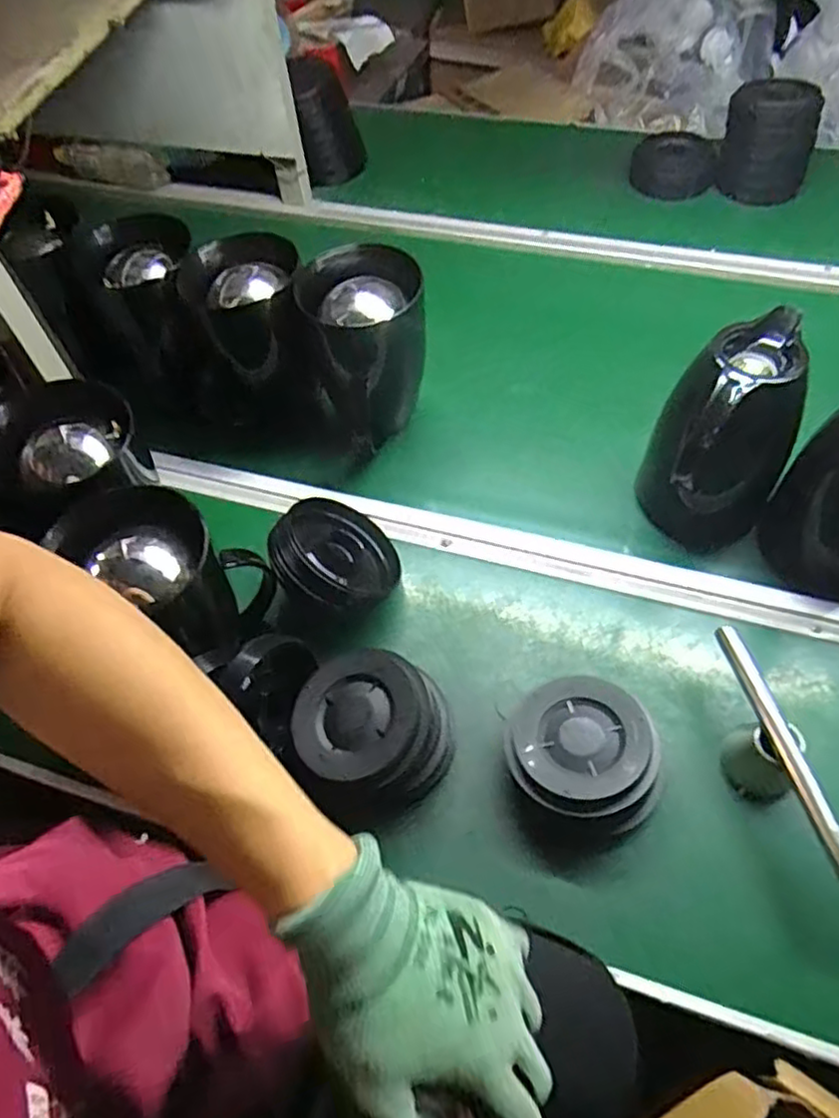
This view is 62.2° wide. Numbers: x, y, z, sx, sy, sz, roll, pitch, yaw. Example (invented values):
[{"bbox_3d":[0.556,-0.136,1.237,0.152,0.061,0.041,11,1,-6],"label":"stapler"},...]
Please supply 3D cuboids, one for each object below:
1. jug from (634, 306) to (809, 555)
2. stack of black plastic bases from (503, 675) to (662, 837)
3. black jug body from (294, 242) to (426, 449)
[{"bbox_3d":[0.285,-0.109,0.670,0.125,0.209,0.131,-2,58,3],"label":"jug"},{"bbox_3d":[0.133,0.164,0.580,0.119,0.058,0.127,0,59,5],"label":"stack of black plastic bases"},{"bbox_3d":[-0.055,-0.227,0.766,0.125,0.183,0.110,-6,58,1],"label":"black jug body"}]

